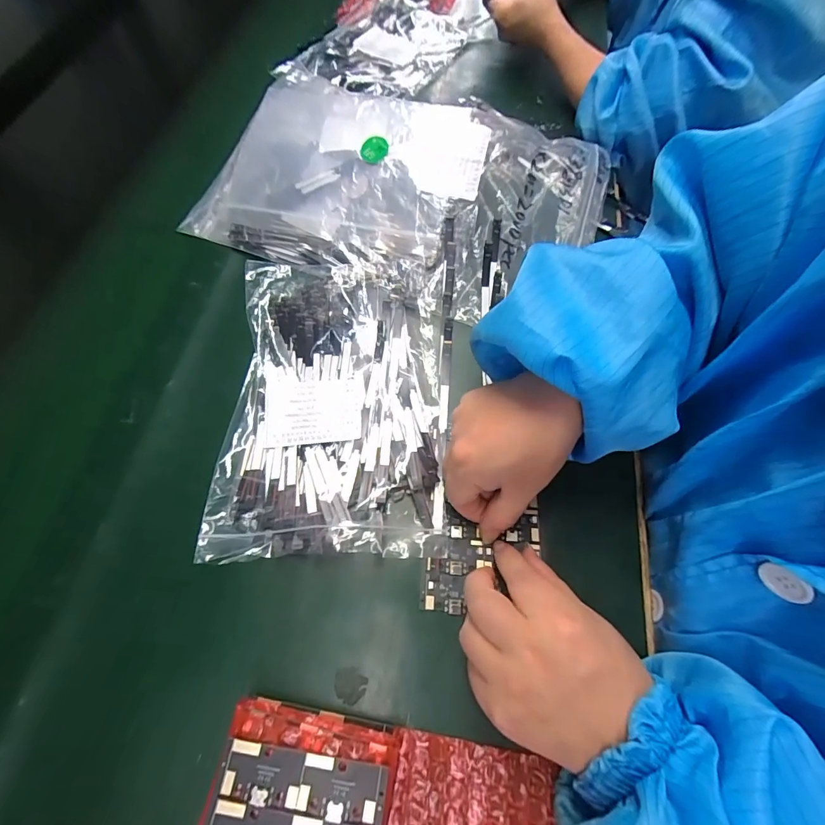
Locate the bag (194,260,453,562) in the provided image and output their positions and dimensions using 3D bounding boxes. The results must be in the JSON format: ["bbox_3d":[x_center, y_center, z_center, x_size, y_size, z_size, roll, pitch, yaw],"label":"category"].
[{"bbox_3d":[-0.052,-0.017,0.301,0.158,0.025,0.228,0,65,0],"label":"bag"}]

